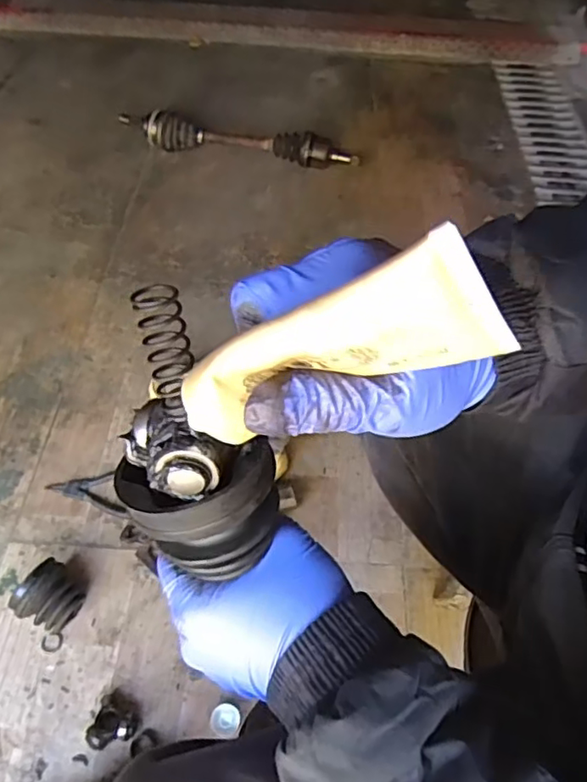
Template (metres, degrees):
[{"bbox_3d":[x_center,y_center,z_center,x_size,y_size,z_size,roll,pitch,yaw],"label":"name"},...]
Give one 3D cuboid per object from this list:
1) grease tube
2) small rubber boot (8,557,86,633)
[{"bbox_3d":[0.011,-0.015,0.224,0.126,0.051,0.013,-21,43,25],"label":"grease tube"},{"bbox_3d":[-0.336,0.291,0.829,0.076,0.076,0.082,32,57,21],"label":"small rubber boot"}]

